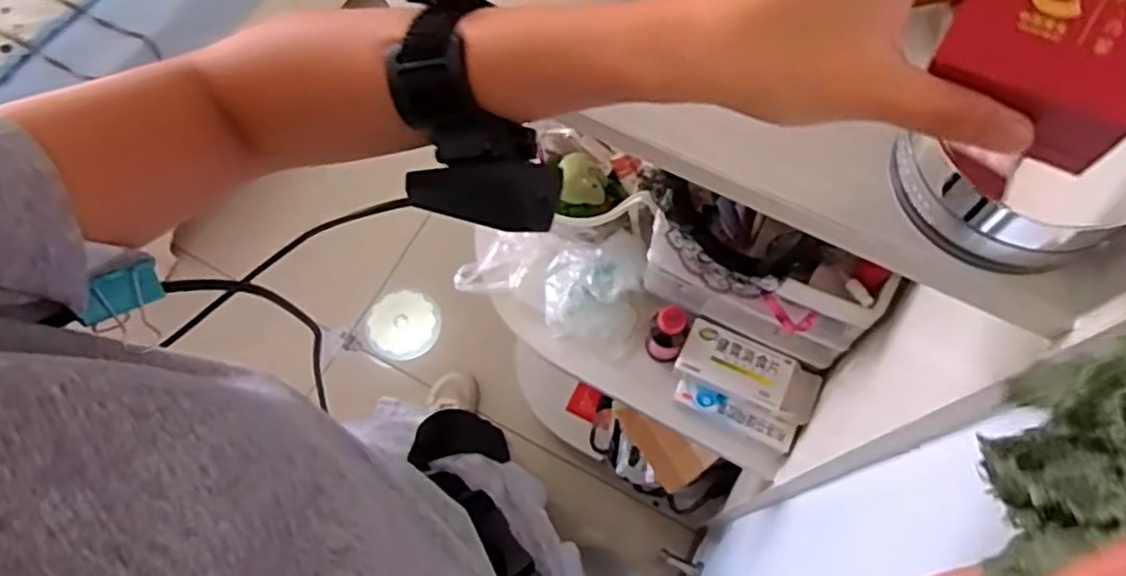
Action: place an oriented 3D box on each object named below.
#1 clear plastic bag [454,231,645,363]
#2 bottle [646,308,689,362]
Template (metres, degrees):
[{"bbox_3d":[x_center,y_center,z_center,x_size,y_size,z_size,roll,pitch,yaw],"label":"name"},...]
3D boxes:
[{"bbox_3d":[-0.020,-0.007,0.831,0.222,0.075,0.146,7,68,5],"label":"clear plastic bag"},{"bbox_3d":[0.115,0.052,0.784,0.038,0.080,0.038,-1,68,2],"label":"bottle"}]

